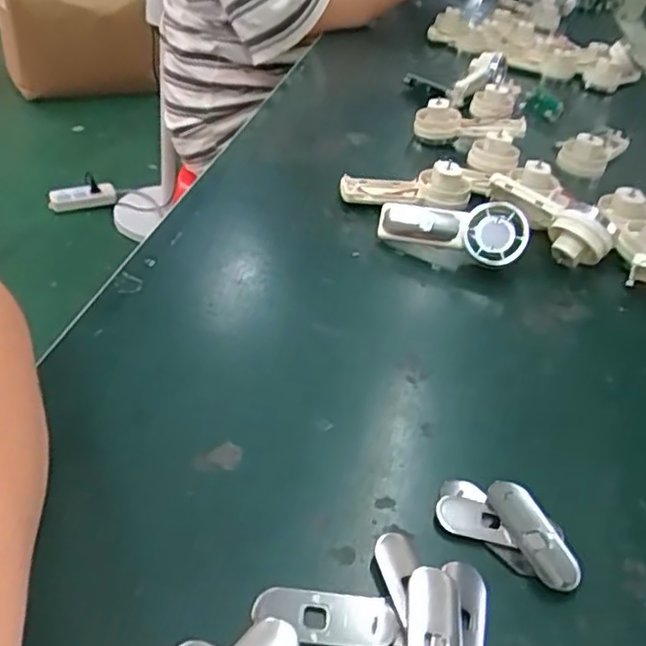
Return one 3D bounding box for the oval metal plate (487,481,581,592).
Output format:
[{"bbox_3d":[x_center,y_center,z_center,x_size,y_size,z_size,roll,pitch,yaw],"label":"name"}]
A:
[{"bbox_3d":[0.085,0.085,0.269,0.017,0.005,0.050,-10,41,-22],"label":"oval metal plate"}]

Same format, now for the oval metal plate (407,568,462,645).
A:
[{"bbox_3d":[0.039,0.110,0.231,0.019,0.007,0.049,8,38,1],"label":"oval metal plate"}]

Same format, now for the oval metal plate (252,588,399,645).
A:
[{"bbox_3d":[0.001,0.104,0.234,0.050,0.004,0.017,9,38,1],"label":"oval metal plate"}]

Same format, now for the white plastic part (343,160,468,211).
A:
[{"bbox_3d":[0.063,-0.100,0.484,0.097,0.031,0.028,1,38,-8],"label":"white plastic part"}]

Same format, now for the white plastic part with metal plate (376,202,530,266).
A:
[{"bbox_3d":[0.083,-0.060,0.433,0.093,0.044,0.021,20,39,15],"label":"white plastic part with metal plate"}]

